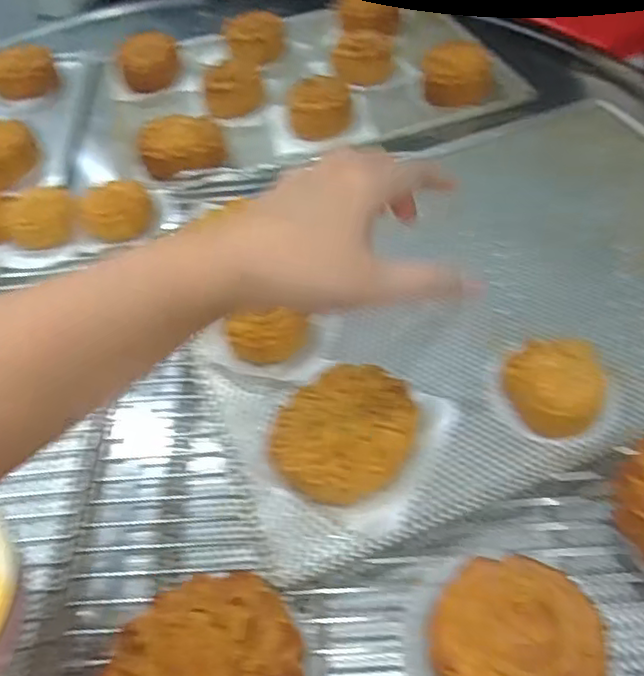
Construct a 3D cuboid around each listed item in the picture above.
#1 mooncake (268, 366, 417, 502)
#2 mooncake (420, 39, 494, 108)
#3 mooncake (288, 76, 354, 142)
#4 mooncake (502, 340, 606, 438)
[{"bbox_3d":[0.014,0.052,0.367,0.090,0.025,0.069,-36,54,-23],"label":"mooncake"},{"bbox_3d":[0.145,-0.281,0.677,0.074,0.039,0.085,-1,48,6],"label":"mooncake"},{"bbox_3d":[0.000,-0.242,0.662,0.064,0.032,0.076,-8,48,0],"label":"mooncake"},{"bbox_3d":[0.139,0.028,0.381,0.052,0.030,0.055,1,48,8],"label":"mooncake"}]

